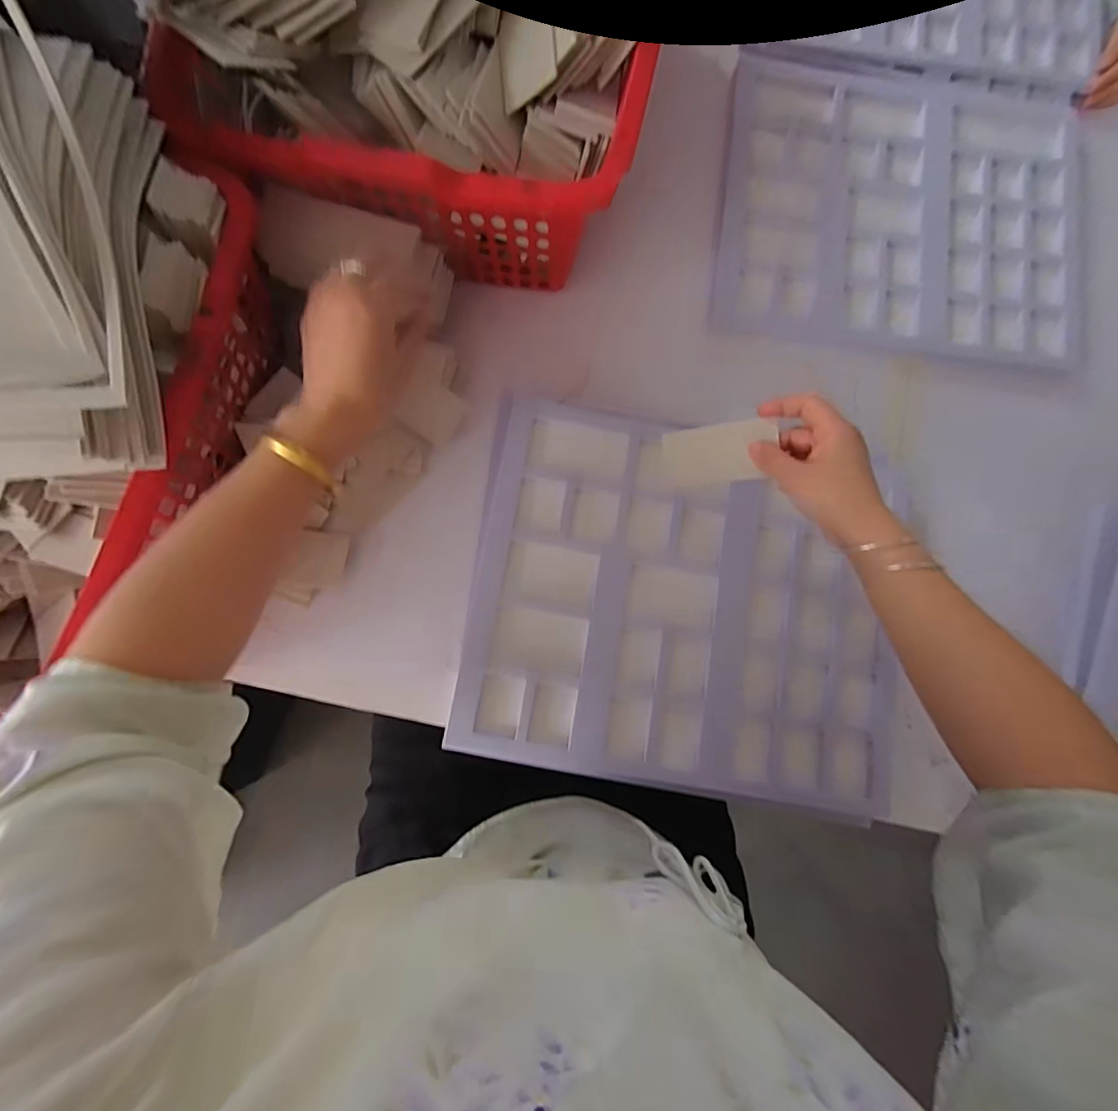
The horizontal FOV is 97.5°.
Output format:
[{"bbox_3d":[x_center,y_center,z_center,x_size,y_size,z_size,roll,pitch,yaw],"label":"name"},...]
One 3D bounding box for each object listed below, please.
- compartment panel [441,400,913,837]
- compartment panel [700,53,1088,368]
[{"bbox_3d":[0.128,0.044,0.488,0.425,0.016,0.351,11,82,-3],"label":"compartment panel"},{"bbox_3d":[0.403,-0.417,0.577,0.418,0.029,0.357,7,82,-4],"label":"compartment panel"}]

